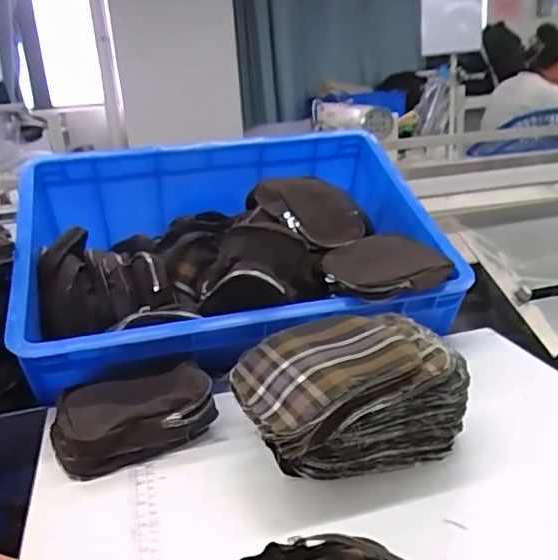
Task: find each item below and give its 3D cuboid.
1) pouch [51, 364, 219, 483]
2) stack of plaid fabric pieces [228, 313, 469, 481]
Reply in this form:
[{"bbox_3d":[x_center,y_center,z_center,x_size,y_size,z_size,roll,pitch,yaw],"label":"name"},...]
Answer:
[{"bbox_3d":[-0.146,0.123,0.547,0.143,0.046,0.123,-14,22,-26],"label":"pouch"},{"bbox_3d":[0.056,0.103,0.489,0.175,0.101,0.134,-11,21,-19],"label":"stack of plaid fabric pieces"}]

